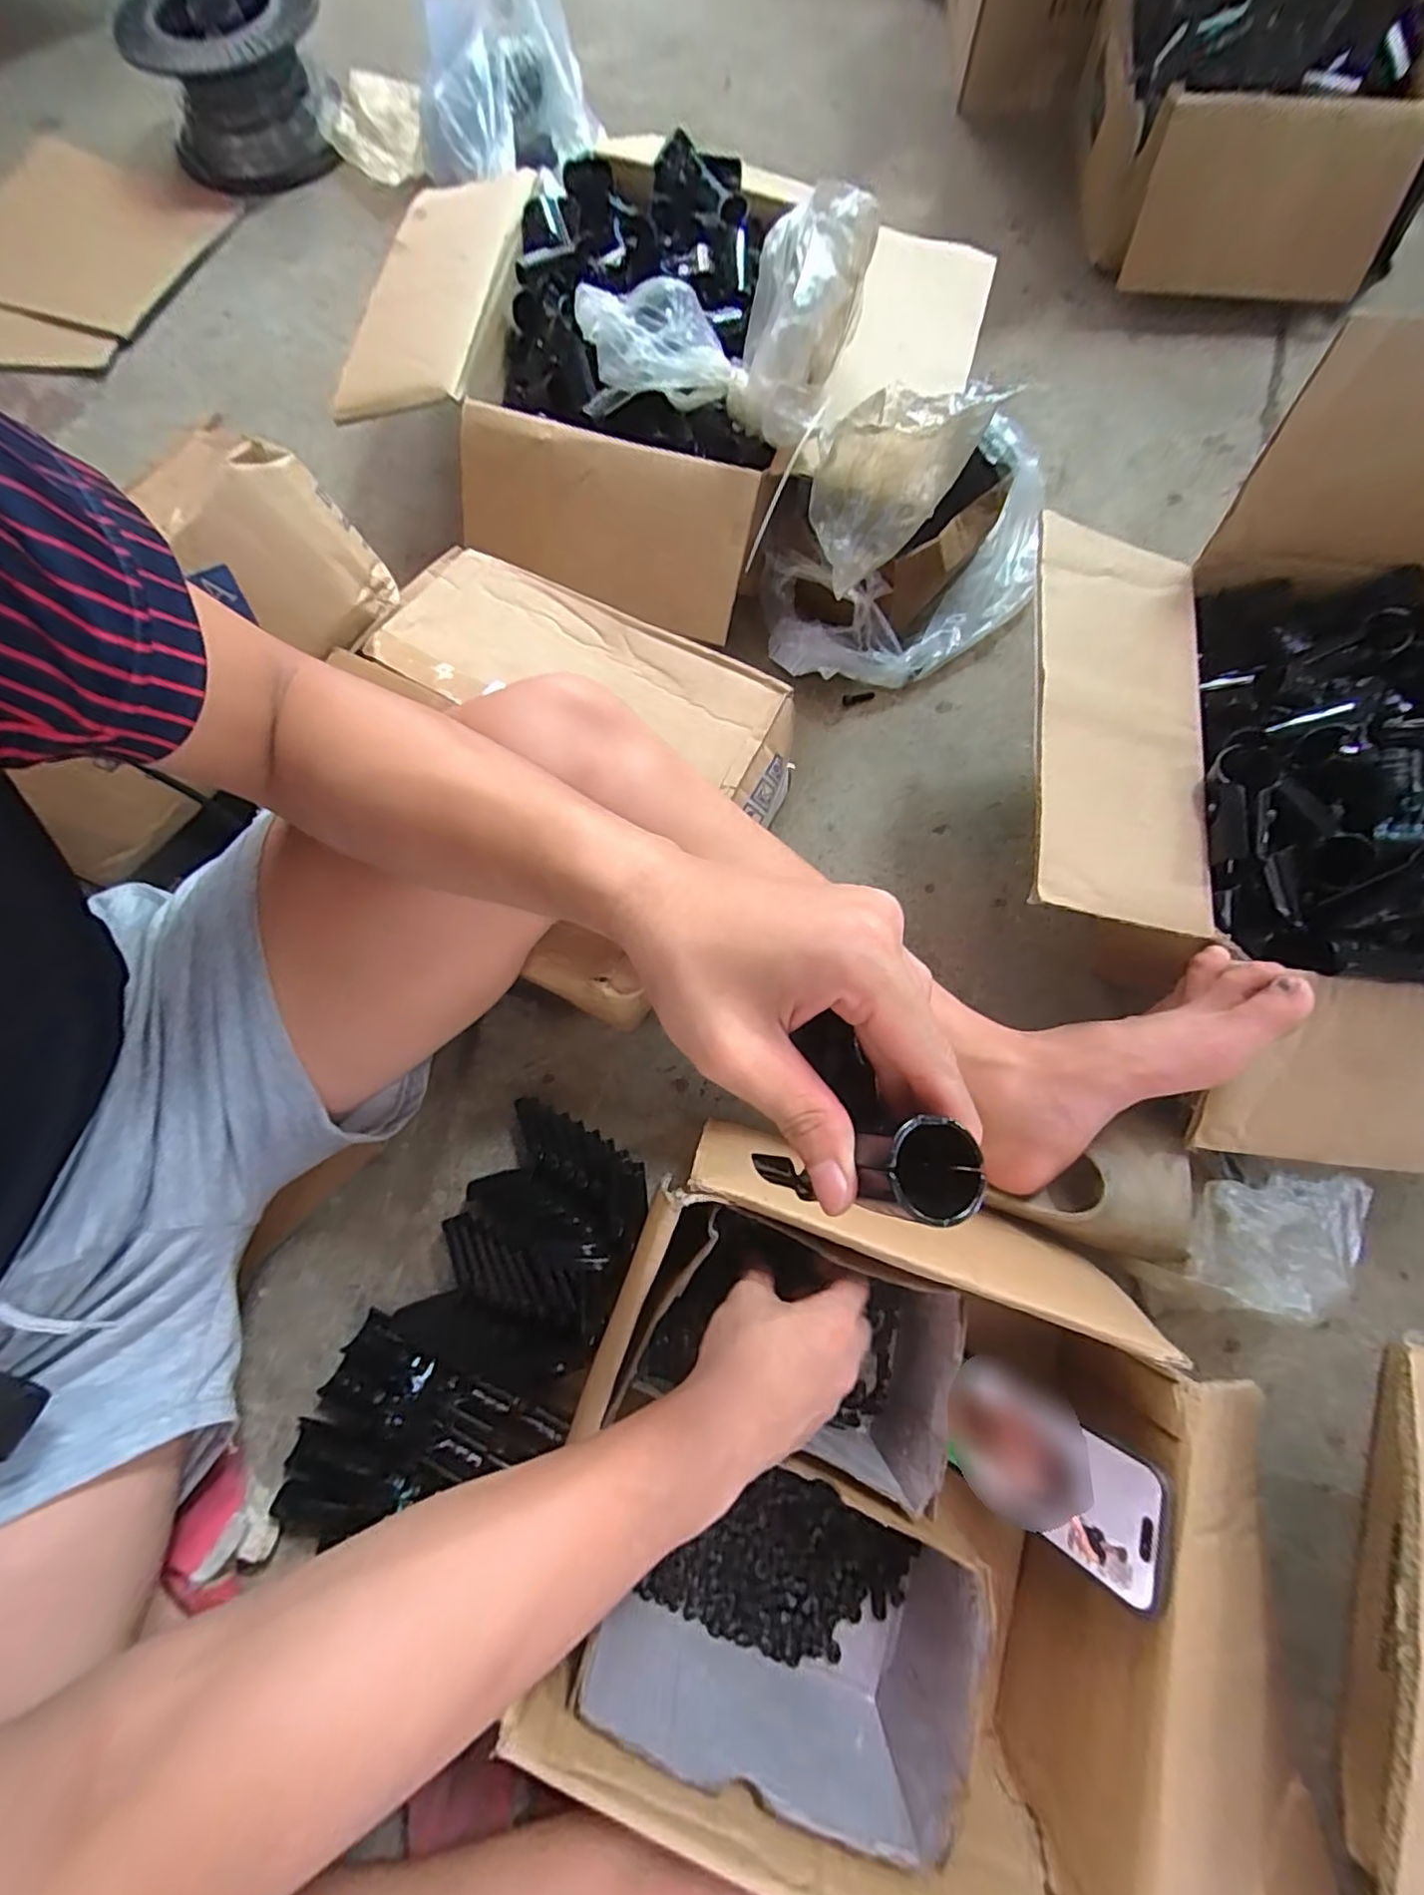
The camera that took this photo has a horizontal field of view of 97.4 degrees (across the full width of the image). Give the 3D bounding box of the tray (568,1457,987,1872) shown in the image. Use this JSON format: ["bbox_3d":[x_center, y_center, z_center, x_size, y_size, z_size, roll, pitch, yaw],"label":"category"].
[{"bbox_3d":[0.053,0.395,0.391,0.214,0.097,0.142,19,77,6],"label":"tray"}]

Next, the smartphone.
[{"bbox_3d":[0.204,0.321,0.386,0.010,0.133,0.068,25,73,-24],"label":"smartphone"}]

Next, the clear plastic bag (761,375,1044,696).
[{"bbox_3d":[0.183,-0.358,0.530,0.263,0.218,0.147,-8,76,-1],"label":"clear plastic bag"}]

